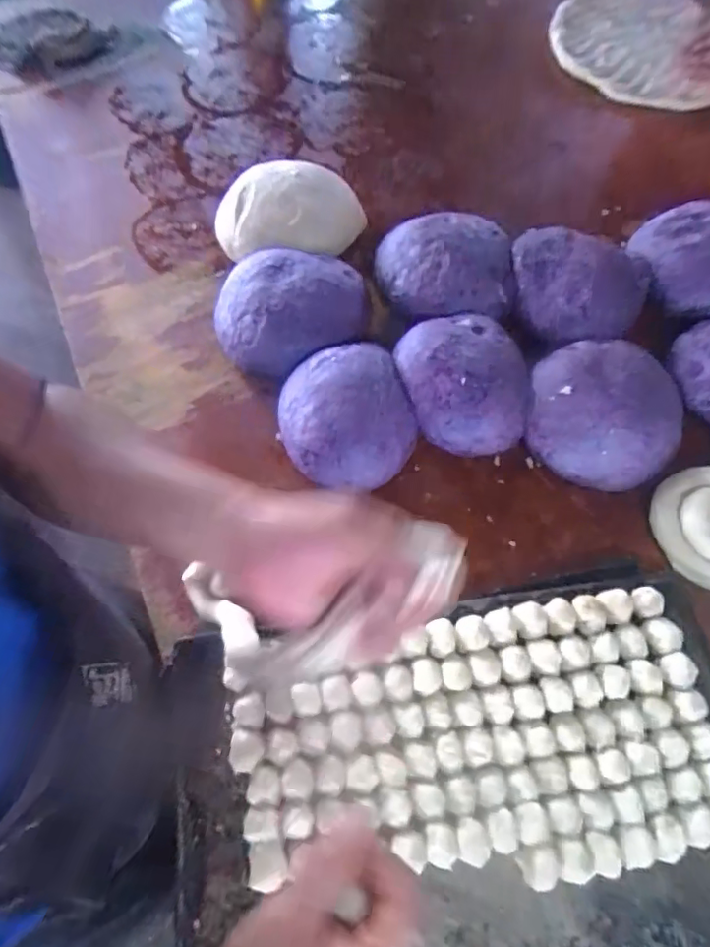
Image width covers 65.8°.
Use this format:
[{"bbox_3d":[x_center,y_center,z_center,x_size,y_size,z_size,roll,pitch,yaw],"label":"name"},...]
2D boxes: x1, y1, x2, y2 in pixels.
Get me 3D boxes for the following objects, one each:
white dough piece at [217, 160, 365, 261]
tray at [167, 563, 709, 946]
[{"bbox_3d":[-0.081,-0.326,0.685,0.186,0.060,0.156,-2,66,-1],"label":"white dough piece"},{"bbox_3d":[0.095,0.265,0.409,0.435,0.028,0.331,-10,66,-5],"label":"tray"}]

